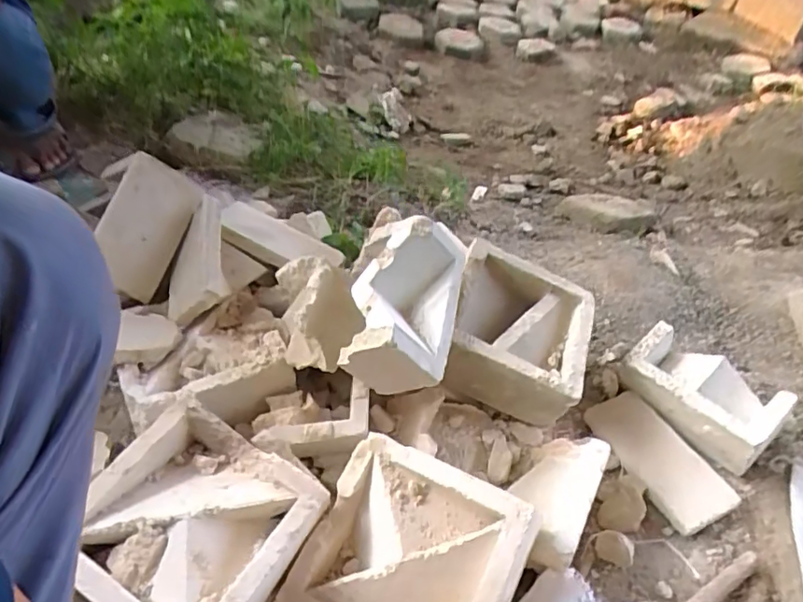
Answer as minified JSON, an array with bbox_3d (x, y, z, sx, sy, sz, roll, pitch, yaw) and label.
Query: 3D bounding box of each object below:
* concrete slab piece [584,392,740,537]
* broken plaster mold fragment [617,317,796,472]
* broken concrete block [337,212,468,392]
[{"bbox_3d":[0.353,0.218,0.797,0.101,0.024,0.200,-17,47,-25],"label":"concrete slab piece"},{"bbox_3d":[0.434,0.140,0.835,0.209,0.109,0.112,32,56,33],"label":"broken plaster mold fragment"},{"bbox_3d":[0.006,0.001,0.737,0.114,0.098,0.211,38,48,-32],"label":"broken concrete block"}]

